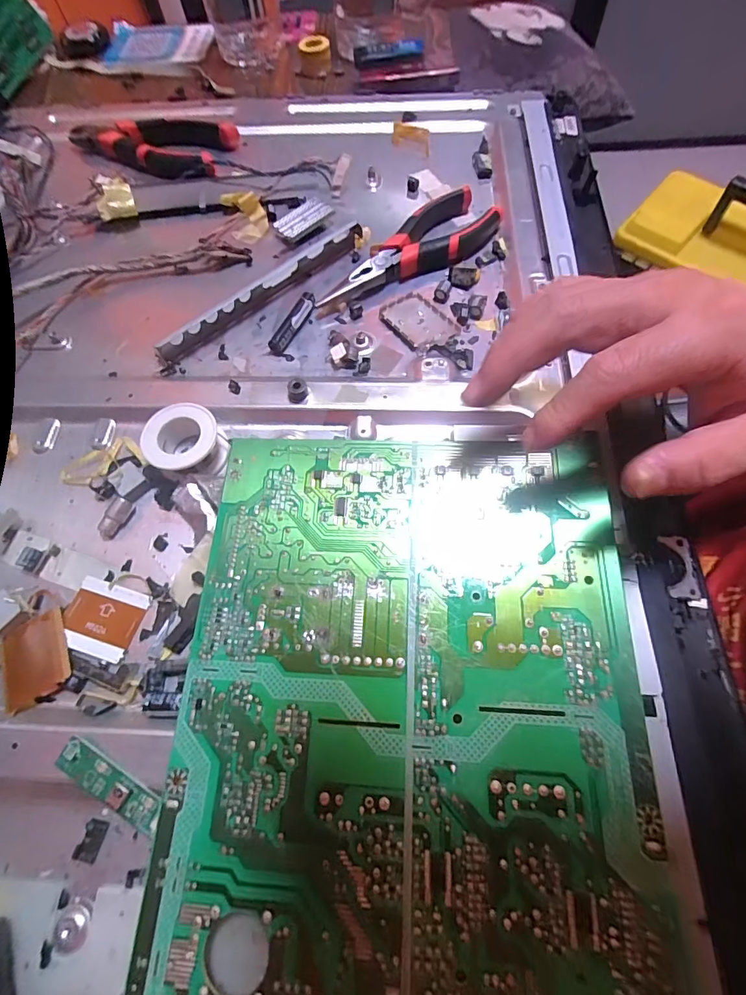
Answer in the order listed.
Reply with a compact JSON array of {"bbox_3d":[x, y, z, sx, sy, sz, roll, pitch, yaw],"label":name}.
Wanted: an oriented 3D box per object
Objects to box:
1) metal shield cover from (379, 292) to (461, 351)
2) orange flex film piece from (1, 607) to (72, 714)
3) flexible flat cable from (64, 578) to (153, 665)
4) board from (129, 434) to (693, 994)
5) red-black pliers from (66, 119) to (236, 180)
[{"bbox_3d":[0.032,-0.123,0.308,0.039,0.004,0.050,-35,67,-13],"label":"metal shield cover"},{"bbox_3d":[-0.168,0.079,0.218,0.032,0.006,0.041,-30,66,-10],"label":"orange flex film piece"},{"bbox_3d":[-0.139,0.061,0.226,0.040,0.004,0.034,13,66,10],"label":"flexible flat cable"},{"bbox_3d":[0.012,0.109,0.177,0.189,0.012,0.300,1,64,4],"label":"board"},{"bbox_3d":[-0.196,-0.322,0.399,0.152,0.025,0.064,21,68,13],"label":"red-black pliers"}]

